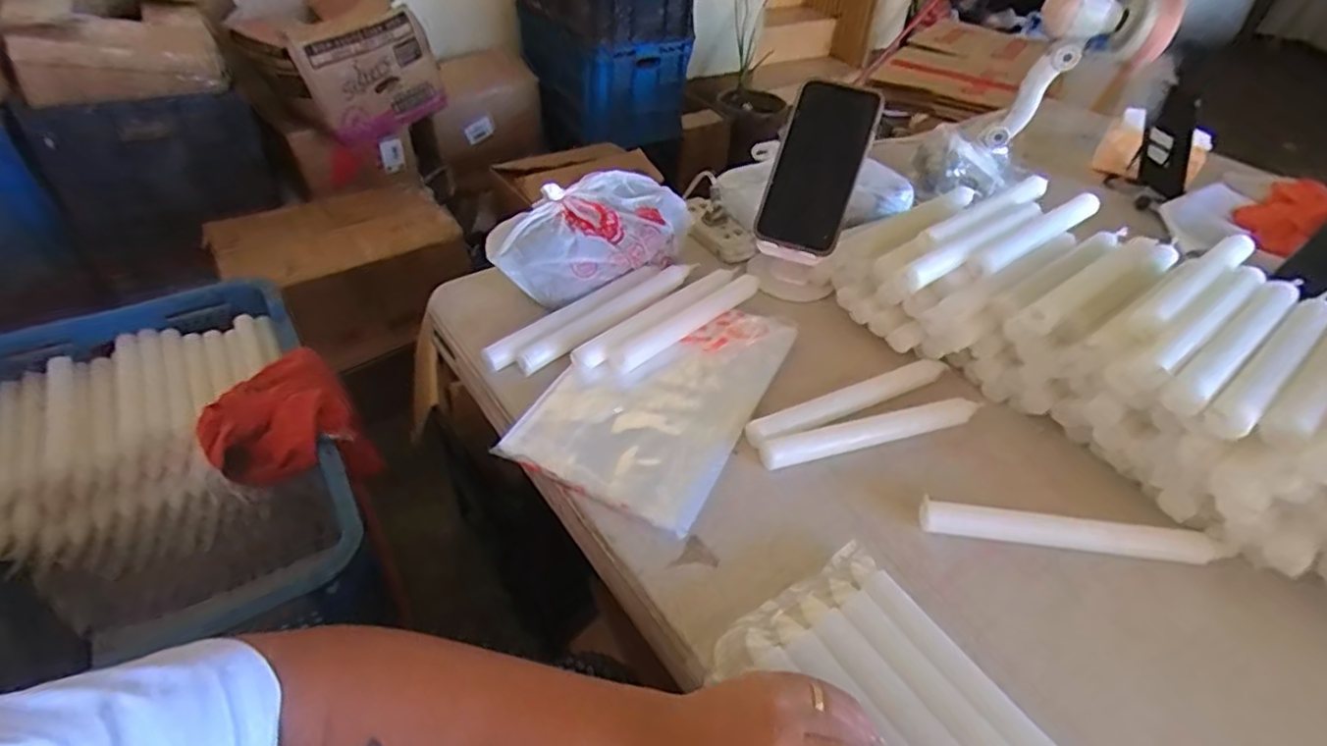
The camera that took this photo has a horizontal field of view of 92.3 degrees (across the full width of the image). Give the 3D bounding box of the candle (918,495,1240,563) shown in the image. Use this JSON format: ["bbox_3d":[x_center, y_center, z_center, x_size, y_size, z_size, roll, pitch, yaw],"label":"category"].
[{"bbox_3d":[0.284,0.111,0.444,0.206,0.019,0.023,5,43,1],"label":"candle"}]

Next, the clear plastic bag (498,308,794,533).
[{"bbox_3d":[0.000,0.007,0.529,0.151,0.007,0.244,21,45,17],"label":"clear plastic bag"}]

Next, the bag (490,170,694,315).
[{"bbox_3d":[-0.069,-0.136,0.620,0.206,0.064,0.092,-27,51,-29],"label":"bag"}]

